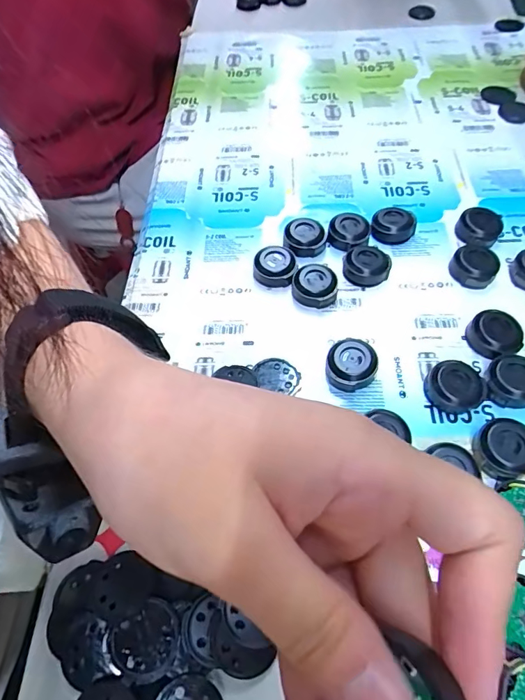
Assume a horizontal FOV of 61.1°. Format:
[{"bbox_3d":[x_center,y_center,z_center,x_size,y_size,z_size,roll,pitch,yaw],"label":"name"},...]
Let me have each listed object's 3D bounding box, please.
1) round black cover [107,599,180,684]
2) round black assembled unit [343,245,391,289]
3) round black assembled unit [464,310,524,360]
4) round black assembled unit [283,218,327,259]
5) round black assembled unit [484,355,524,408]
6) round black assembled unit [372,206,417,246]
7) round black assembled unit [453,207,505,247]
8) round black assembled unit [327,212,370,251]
[{"bbox_3d":[-0.051,0.126,0.192,0.029,0.006,0.026,-33,61,-16],"label":"round black cover"},{"bbox_3d":[0.070,-0.057,0.305,0.030,0.014,0.029,-2,57,3],"label":"round black assembled unit"},{"bbox_3d":[0.139,-0.008,0.269,0.028,0.013,0.030,-2,57,3],"label":"round black assembled unit"},{"bbox_3d":[0.031,-0.081,0.323,0.030,0.014,0.028,-2,57,3],"label":"round black assembled unit"},{"bbox_3d":[0.143,0.017,0.253,0.026,0.013,0.027,-2,57,3],"label":"round black assembled unit"},{"bbox_3d":[0.096,-0.089,0.324,0.030,0.017,0.025,13,59,12],"label":"round black assembled unit"},{"bbox_3d":[0.156,-0.088,0.318,0.026,0.016,0.033,-11,57,-3],"label":"round black assembled unit"},{"bbox_3d":[0.062,-0.084,0.323,0.028,0.016,0.025,13,59,12],"label":"round black assembled unit"}]

